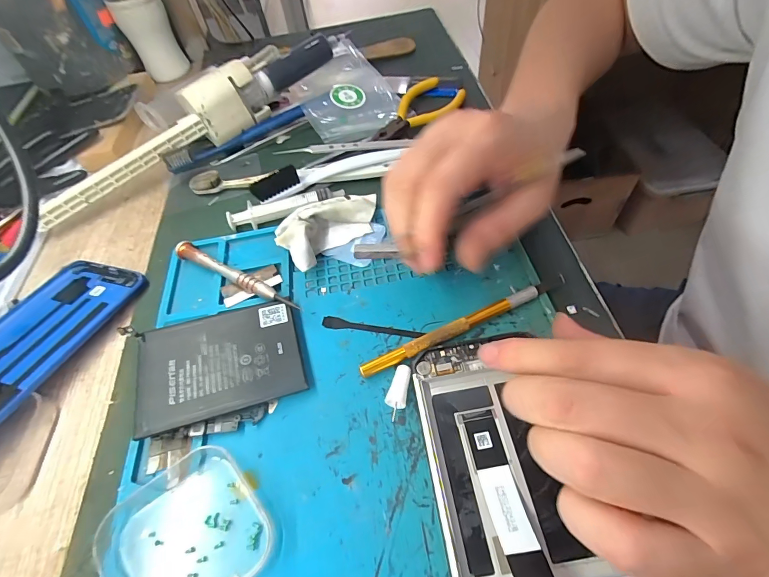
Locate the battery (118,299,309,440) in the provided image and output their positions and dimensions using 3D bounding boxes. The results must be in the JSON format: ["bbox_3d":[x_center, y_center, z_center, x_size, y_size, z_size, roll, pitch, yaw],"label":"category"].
[{"bbox_3d":[-0.095,0.041,0.216,0.090,0.004,0.064,-15,57,-12],"label":"battery"}]

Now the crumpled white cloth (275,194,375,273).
[{"bbox_3d":[-0.039,-0.051,0.275,0.084,0.018,0.048,-40,61,-19],"label":"crumpled white cloth"}]

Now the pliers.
[{"bbox_3d":[0.031,-0.162,0.347,0.048,0.009,0.104,29,63,23],"label":"pliers"}]

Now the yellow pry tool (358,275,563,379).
[{"bbox_3d":[0.049,0.020,0.224,0.136,0.009,0.009,-24,56,-10],"label":"yellow pry tool"}]

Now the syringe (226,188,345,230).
[{"bbox_3d":[-0.077,-0.066,0.296,0.090,0.012,0.017,-17,56,-5],"label":"syringe"}]

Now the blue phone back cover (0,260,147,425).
[{"bbox_3d":[-0.230,0.045,0.234,0.082,0.012,0.161,8,49,13],"label":"blue phone back cover"}]

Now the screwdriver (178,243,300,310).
[{"bbox_3d":[-0.102,-0.009,0.256,0.109,0.011,0.013,24,62,21],"label":"screwdriver"}]

